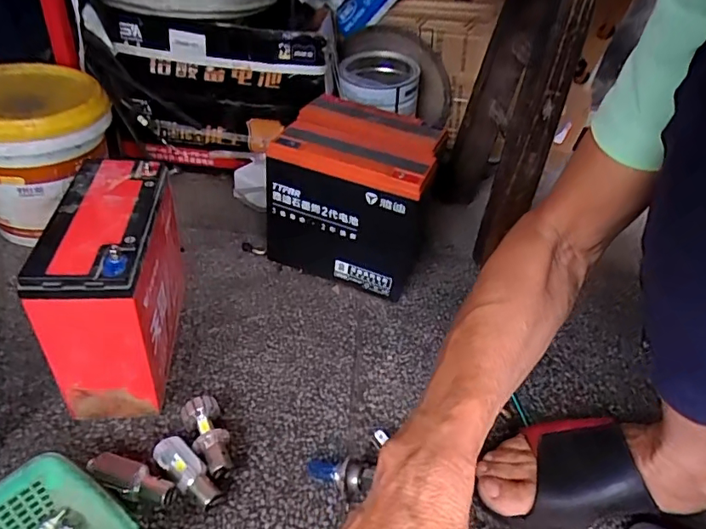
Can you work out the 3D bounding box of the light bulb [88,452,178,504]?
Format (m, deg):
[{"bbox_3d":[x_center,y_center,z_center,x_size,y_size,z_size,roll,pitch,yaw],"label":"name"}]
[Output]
[{"bbox_3d":[-0.181,0.178,0.414,0.071,0.023,0.024,18,39,13],"label":"light bulb"}]

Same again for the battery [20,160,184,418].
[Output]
[{"bbox_3d":[-0.219,0.024,0.479,0.079,0.180,0.172,1,39,-8],"label":"battery"}]

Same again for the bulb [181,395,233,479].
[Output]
[{"bbox_3d":[-0.125,0.154,0.446,0.031,0.033,0.073,-17,44,-27],"label":"bulb"}]

